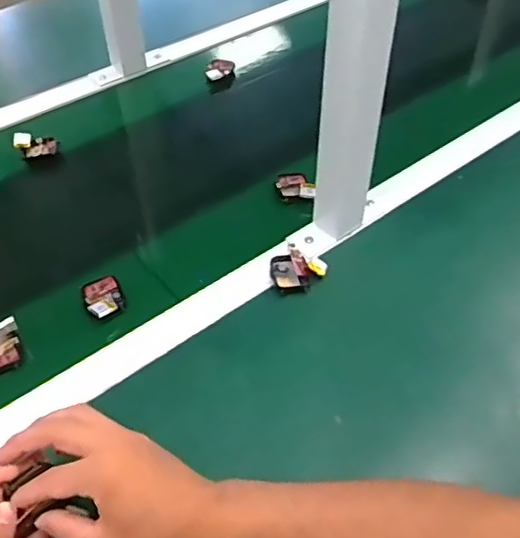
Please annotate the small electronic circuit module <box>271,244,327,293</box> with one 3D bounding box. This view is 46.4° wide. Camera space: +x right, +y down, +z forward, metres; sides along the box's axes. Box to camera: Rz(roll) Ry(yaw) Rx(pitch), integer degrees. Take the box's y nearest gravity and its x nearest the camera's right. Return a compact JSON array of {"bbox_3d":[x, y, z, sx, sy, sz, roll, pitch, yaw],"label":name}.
[{"bbox_3d":[0.039,-0.001,0.615,0.056,0.020,0.046,-5,48,-4],"label":"small electronic circuit module"}]

